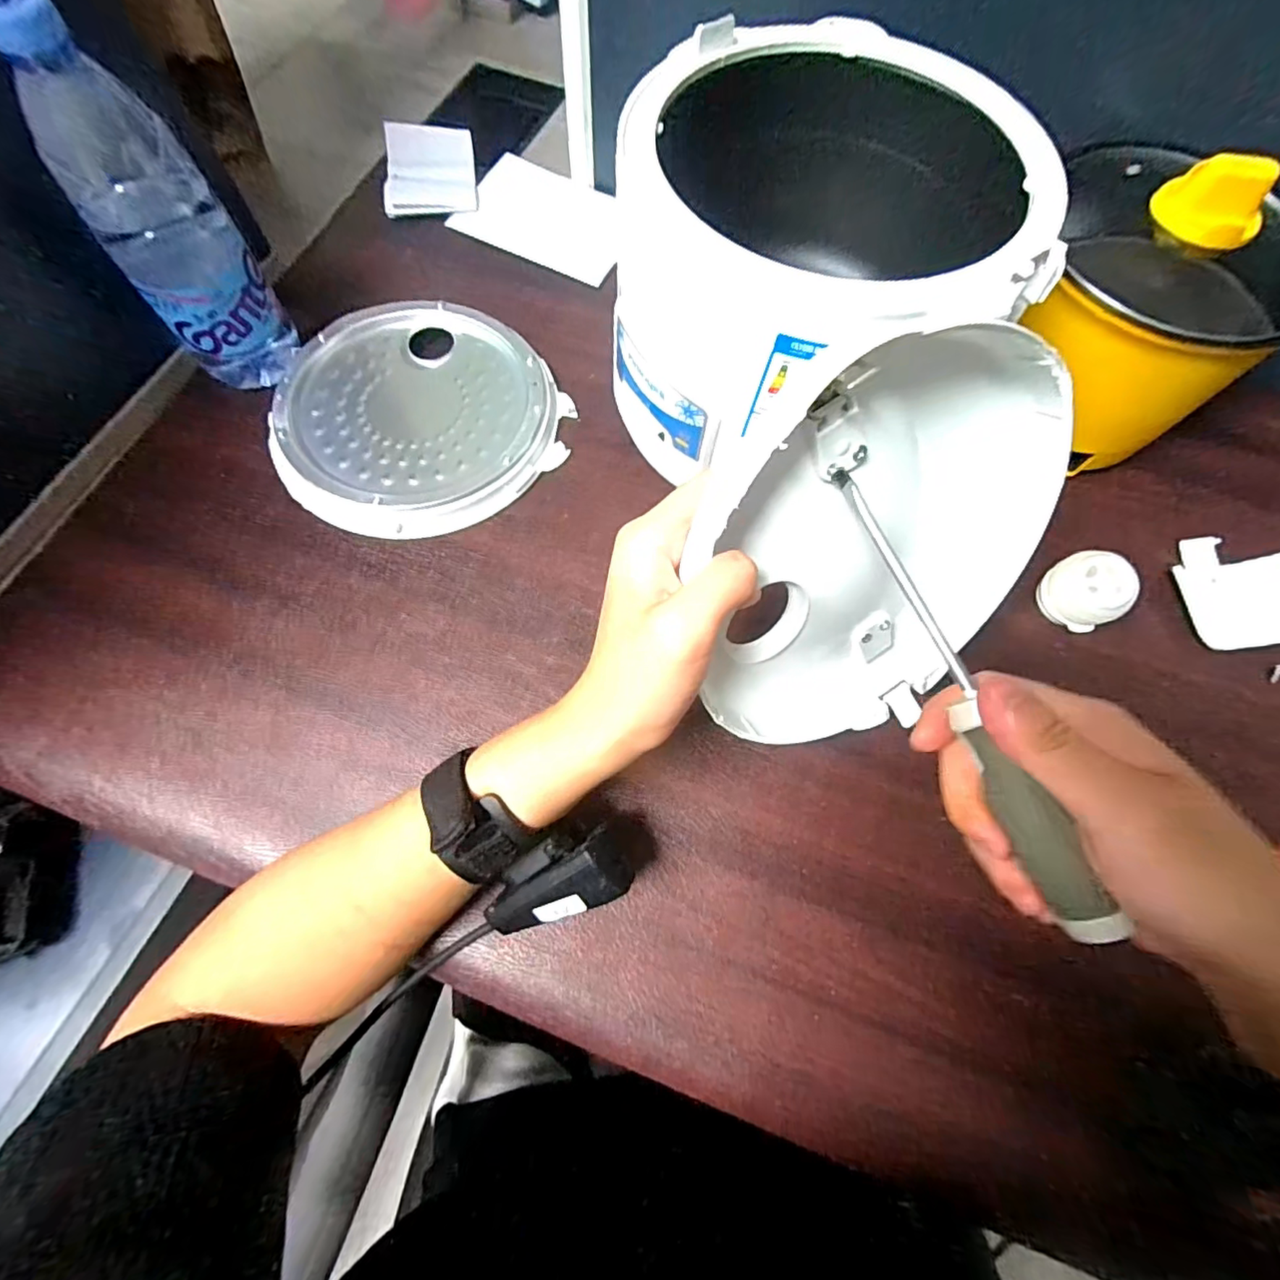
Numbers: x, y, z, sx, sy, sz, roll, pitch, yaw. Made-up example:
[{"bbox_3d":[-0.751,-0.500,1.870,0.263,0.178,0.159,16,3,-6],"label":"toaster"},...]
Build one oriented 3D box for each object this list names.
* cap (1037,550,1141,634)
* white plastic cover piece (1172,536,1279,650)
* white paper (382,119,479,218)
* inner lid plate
[{"bbox_3d":[0.285,-0.031,0.368,0.034,0.041,0.046,-28,73,-12],"label":"cap"},{"bbox_3d":[0.401,-0.035,0.387,0.074,0.017,0.083,-2,69,-3],"label":"white plastic cover piece"},{"bbox_3d":[-0.187,-0.420,0.509,0.076,0.013,0.107,-8,70,-5],"label":"white paper"},{"bbox_3d":[-0.163,-0.163,0.412,0.186,0.018,0.191,1,69,-2],"label":"inner lid plate"}]

